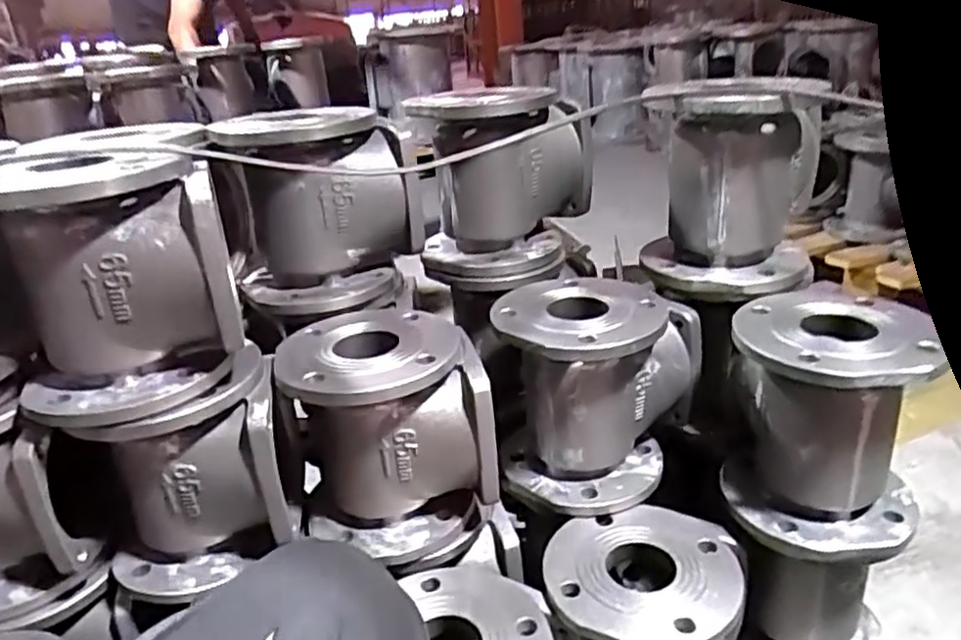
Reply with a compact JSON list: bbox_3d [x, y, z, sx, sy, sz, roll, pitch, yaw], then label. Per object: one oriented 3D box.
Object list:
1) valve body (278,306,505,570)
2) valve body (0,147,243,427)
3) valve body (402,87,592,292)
[{"bbox_3d":[-0.096,0.117,0.707,0.177,0.204,0.174,-16,26,-23],"label":"valve body"},{"bbox_3d":[-0.320,-0.030,0.584,0.159,0.190,0.188,-24,30,-36],"label":"valve body"},{"bbox_3d":[0.028,-0.155,0.814,0.195,0.211,0.226,-1,24,9],"label":"valve body"}]

